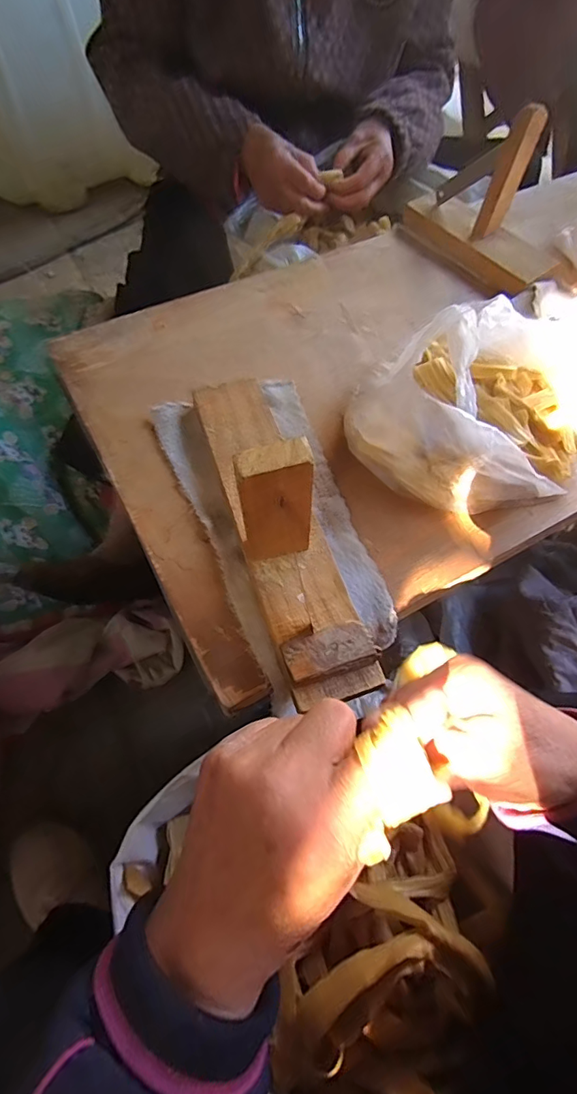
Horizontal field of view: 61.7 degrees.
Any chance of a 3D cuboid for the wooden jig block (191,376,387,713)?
[{"bbox_3d":[-0.008,-0.042,0.319,0.072,0.112,0.275,-17,65,-12],"label":"wooden jig block"}]

